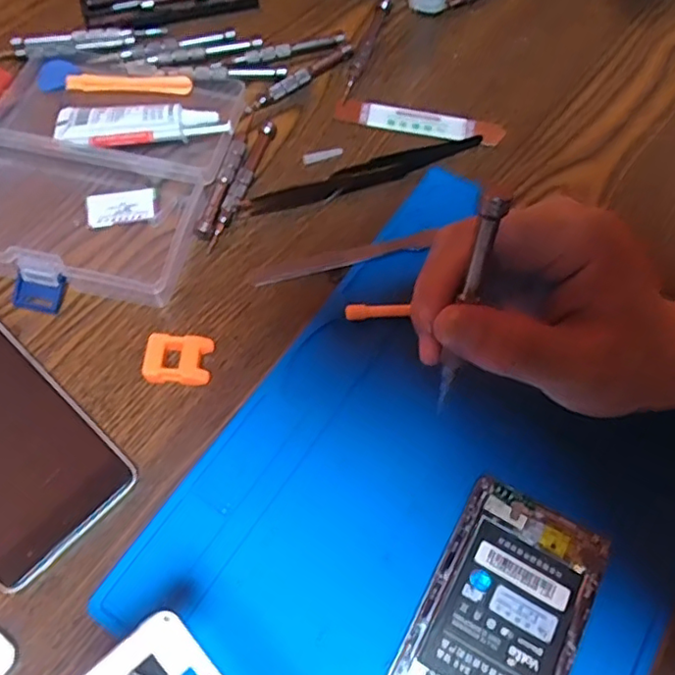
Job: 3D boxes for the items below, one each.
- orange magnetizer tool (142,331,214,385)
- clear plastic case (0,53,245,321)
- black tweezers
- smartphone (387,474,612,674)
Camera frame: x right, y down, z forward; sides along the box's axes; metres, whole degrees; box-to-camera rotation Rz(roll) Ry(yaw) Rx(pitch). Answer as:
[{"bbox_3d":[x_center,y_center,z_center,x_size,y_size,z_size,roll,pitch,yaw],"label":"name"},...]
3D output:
[{"bbox_3d":[-0.086,0.013,0.329,0.034,0.015,0.026,1,65,-3],"label":"orange magnetizer tool"},{"bbox_3d":[-0.152,-0.108,0.376,0.148,0.025,0.189,13,65,3],"label":"clear plastic case"},{"bbox_3d":[0.019,-0.106,0.392,0.162,0.010,0.016,-19,67,-12],"label":"black tweezers"},{"bbox_3d":[0.070,0.141,0.277,0.070,0.009,0.142,28,66,10],"label":"smartphone"}]

